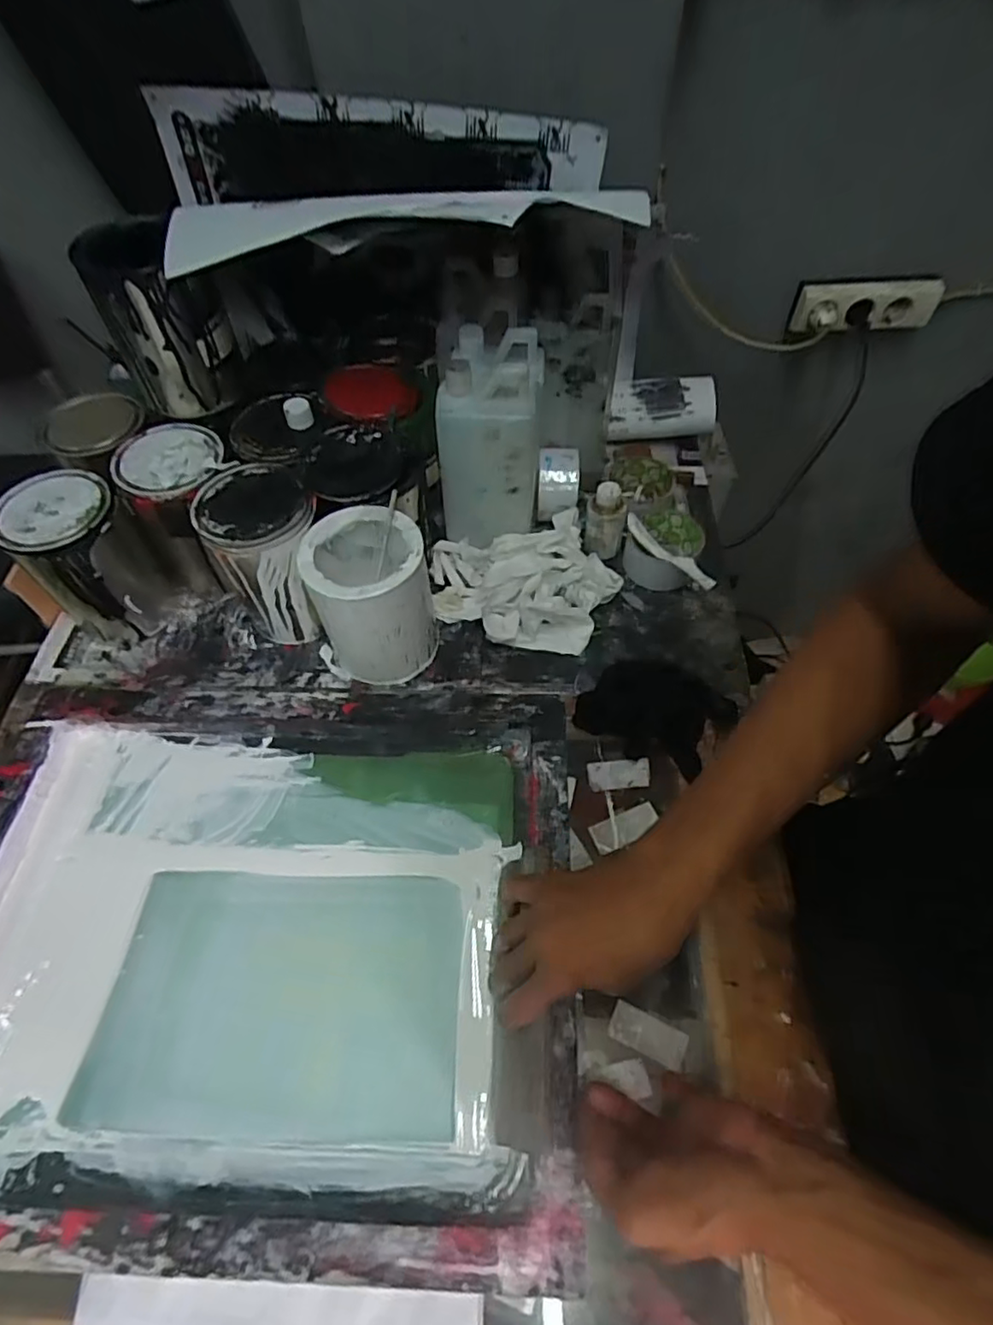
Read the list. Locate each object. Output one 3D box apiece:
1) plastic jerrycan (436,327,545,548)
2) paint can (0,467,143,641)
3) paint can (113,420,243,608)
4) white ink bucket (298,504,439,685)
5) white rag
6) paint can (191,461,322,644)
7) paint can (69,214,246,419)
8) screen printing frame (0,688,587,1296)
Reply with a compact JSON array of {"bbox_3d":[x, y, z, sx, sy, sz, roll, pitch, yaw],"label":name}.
[{"bbox_3d":[-0.005,-0.228,0.638,0.093,0.181,0.120,5,58,5],"label":"plastic jerrycan"},{"bbox_3d":[-0.413,-0.102,0.636,0.099,0.150,0.108,-1,57,1],"label":"paint can"},{"bbox_3d":[-0.320,-0.156,0.666,0.121,0.168,0.121,-1,57,1],"label":"paint can"},{"bbox_3d":[-0.119,-0.064,0.611,0.105,0.142,0.115,-1,57,1],"label":"white ink bucket"},{"bbox_3d":[0.029,-0.096,0.677,0.199,0.066,0.143,3,57,3],"label":"white rag"},{"bbox_3d":[-0.221,-0.105,0.627,0.099,0.160,0.105,-1,57,1],"label":"paint can"},{"bbox_3d":[-0.316,-0.325,0.596,0.099,0.150,0.099,-1,57,1],"label":"paint can"},{"bbox_3d":[-0.194,0.205,0.496,0.498,0.037,0.400,1,57,2],"label":"screen printing frame"}]

